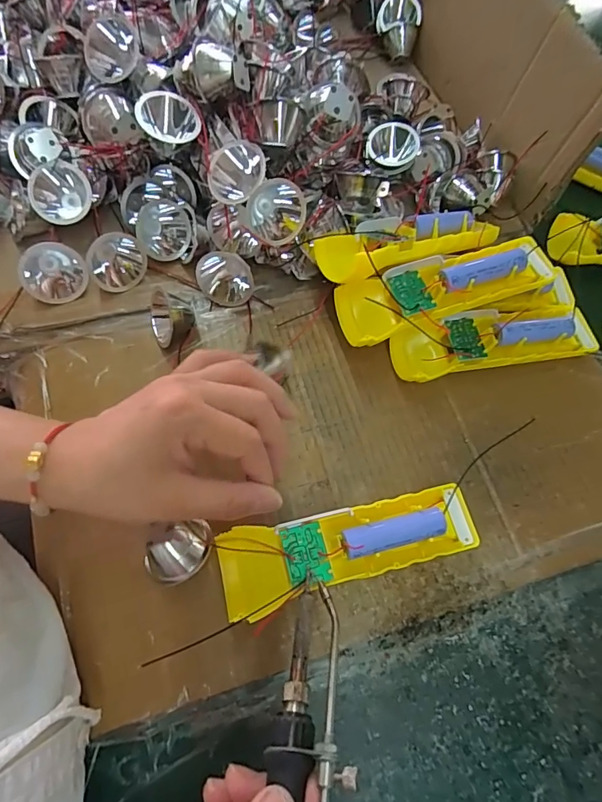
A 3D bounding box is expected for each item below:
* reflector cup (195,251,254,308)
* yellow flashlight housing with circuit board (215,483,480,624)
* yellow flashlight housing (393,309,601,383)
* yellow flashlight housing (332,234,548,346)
[{"bbox_3d":[-0.056,-0.092,0.338,0.041,0.045,0.027,-23,69,-9],"label":"reflector cup"},{"bbox_3d":[0.031,0.091,0.275,0.155,0.033,0.046,-12,68,-5],"label":"yellow flashlight housing with circuit board"},{"bbox_3d":[0.141,-0.044,0.332,0.146,0.034,0.044,-12,68,-4],"label":"yellow flashlight housing"},{"bbox_3d":[0.100,-0.081,0.314,0.147,0.028,0.047,-15,68,-6],"label":"yellow flashlight housing"}]

